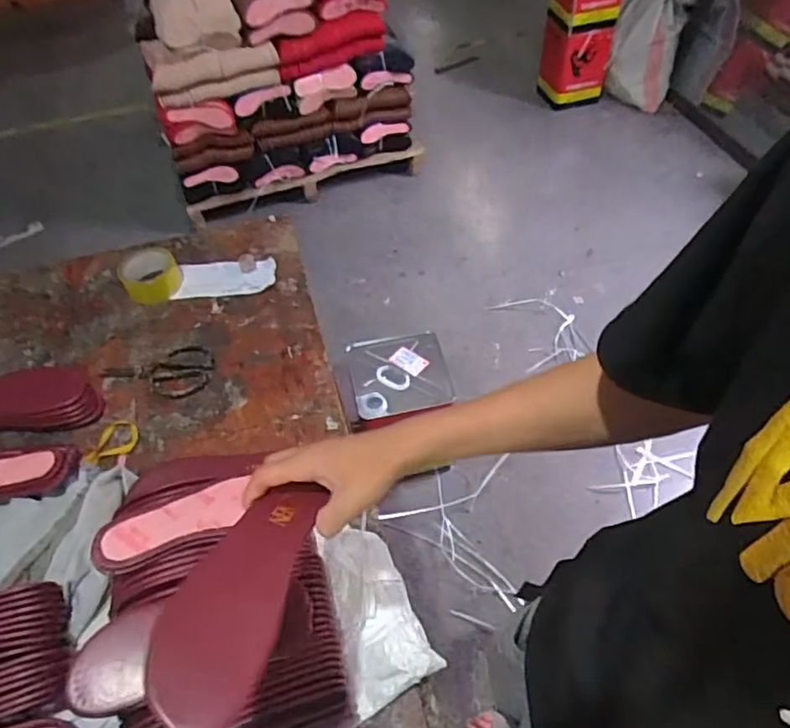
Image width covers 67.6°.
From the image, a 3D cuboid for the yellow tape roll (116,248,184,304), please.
[{"bbox_3d":[-0.425,-0.156,1.026,0.097,0.043,0.109,-22,55,-15],"label":"yellow tape roll"}]

